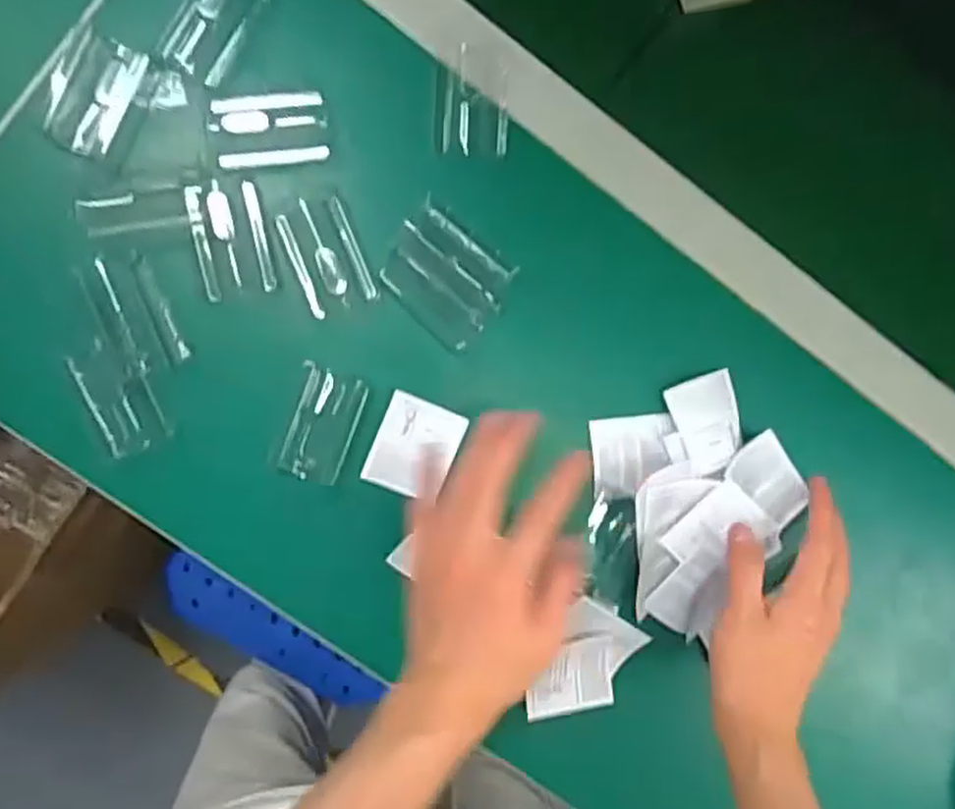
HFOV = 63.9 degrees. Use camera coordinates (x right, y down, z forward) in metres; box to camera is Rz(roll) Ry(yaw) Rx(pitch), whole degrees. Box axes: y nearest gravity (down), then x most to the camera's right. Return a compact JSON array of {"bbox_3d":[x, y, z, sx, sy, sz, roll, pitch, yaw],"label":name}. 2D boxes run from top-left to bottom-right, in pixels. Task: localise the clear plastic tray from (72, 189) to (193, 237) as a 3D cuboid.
[{"bbox_3d":[-0.204,-0.116,0.458,0.060,0.009,0.020,-12,92,-6],"label":"clear plastic tray"}]

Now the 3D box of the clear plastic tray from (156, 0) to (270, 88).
[{"bbox_3d":[-0.162,-0.234,0.468,0.040,0.010,0.067,30,87,-6],"label":"clear plastic tray"}]

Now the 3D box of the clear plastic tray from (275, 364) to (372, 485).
[{"bbox_3d":[-0.098,0.014,0.487,0.040,0.010,0.071,16,97,-25],"label":"clear plastic tray"}]

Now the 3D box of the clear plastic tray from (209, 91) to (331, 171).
[{"bbox_3d":[-0.129,-0.171,0.478,0.068,0.007,0.044,-10,91,-6],"label":"clear plastic tray"}]

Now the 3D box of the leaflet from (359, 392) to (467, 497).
[{"bbox_3d":[-0.041,0.028,0.503,0.053,0.009,0.061,22,88,-6],"label":"leaflet"}]

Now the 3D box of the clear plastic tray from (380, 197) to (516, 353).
[{"bbox_3d":[-0.020,-0.082,0.489,0.076,0.013,0.066,38,86,-5],"label":"clear plastic tray"}]

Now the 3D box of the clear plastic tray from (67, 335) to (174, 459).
[{"bbox_3d":[-0.219,-0.005,0.472,0.045,0.013,0.068,-20,101,2],"label":"clear plastic tray"}]

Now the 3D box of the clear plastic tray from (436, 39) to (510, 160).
[{"bbox_3d":[-0.003,-0.196,0.493,0.046,0.009,0.067,3,90,-6],"label":"clear plastic tray"}]

